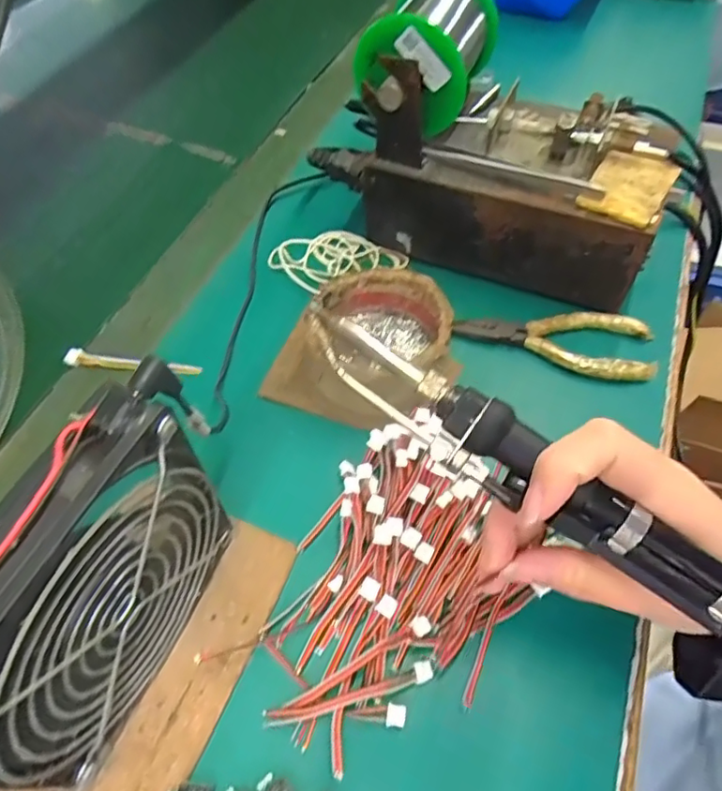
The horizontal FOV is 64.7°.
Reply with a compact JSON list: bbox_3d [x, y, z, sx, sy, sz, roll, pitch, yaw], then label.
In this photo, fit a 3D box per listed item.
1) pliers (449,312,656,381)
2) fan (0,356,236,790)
[{"bbox_3d":[0.120,-0.038,0.356,0.117,0.011,0.044,13,57,8],"label":"pliers"},{"bbox_3d":[-0.095,0.073,0.212,0.027,0.130,0.122,20,59,13],"label":"fan"}]

